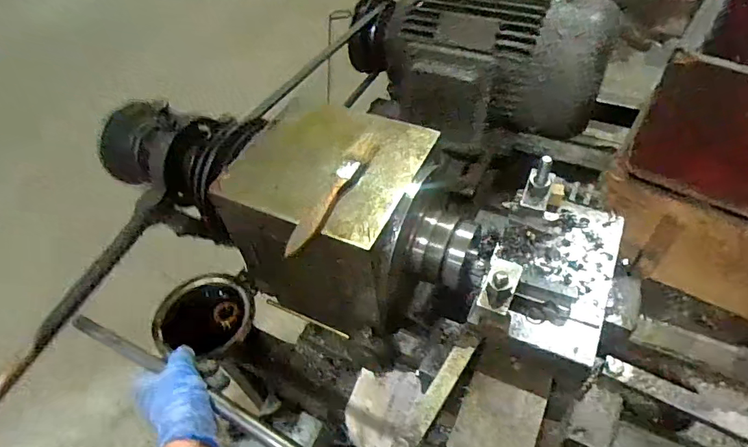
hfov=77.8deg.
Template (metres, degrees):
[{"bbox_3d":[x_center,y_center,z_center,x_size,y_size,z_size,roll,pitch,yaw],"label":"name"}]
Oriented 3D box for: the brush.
[{"bbox_3d":[-0.033,-0.030,0.408,0.021,0.012,0.148,17,54,19],"label":"brush"}]

